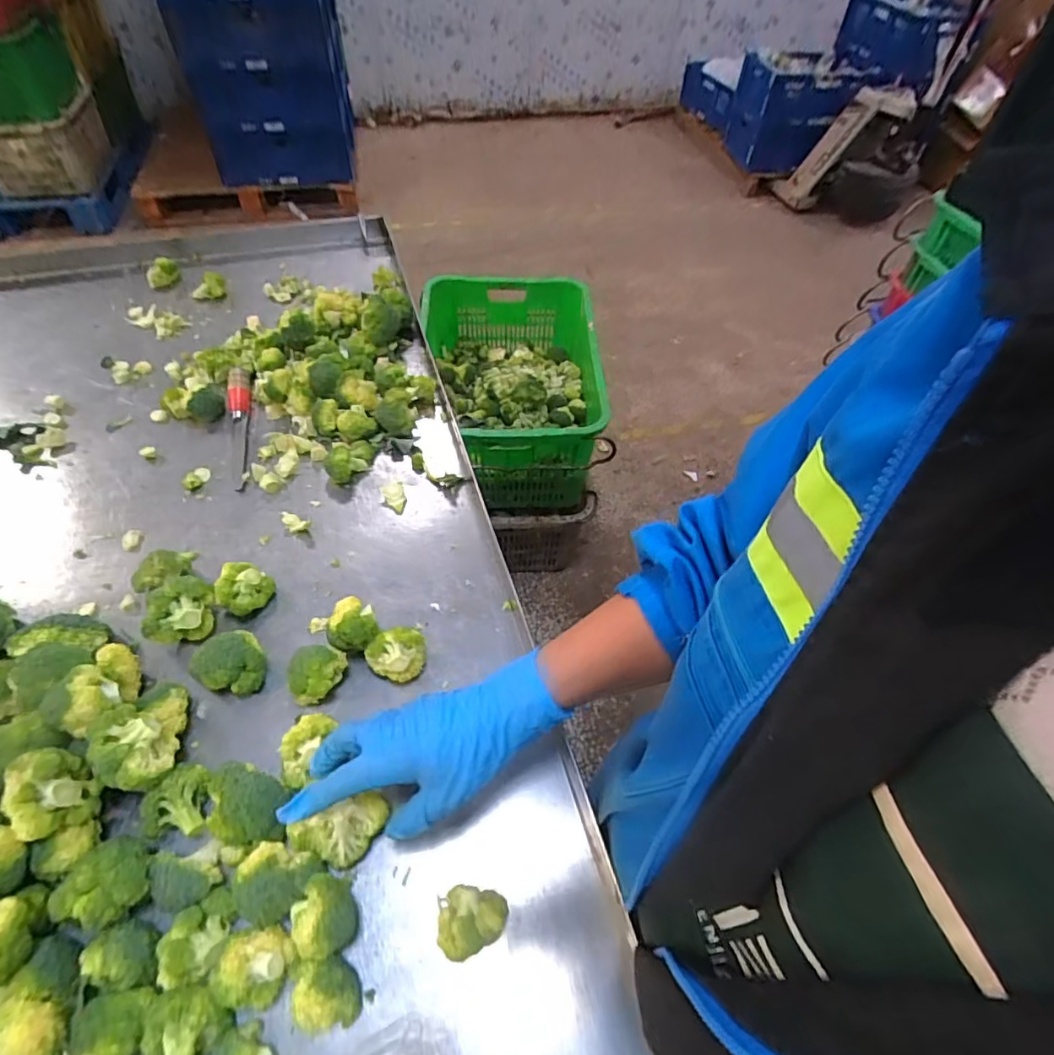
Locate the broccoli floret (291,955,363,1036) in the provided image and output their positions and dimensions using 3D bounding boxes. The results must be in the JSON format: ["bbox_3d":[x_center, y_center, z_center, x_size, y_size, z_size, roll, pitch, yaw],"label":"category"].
[{"bbox_3d":[-0.130,0.307,0.370,0.038,0.036,0.038,2,52,-2],"label":"broccoli floret"}]

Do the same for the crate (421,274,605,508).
[{"bbox_3d":[-0.030,-0.338,1.374,0.411,0.274,0.566,-3,54,-5],"label":"crate"}]

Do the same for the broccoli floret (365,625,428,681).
[{"bbox_3d":[-0.117,0.116,0.506,0.048,0.049,0.038,18,53,10],"label":"broccoli floret"}]

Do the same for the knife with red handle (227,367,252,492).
[{"bbox_3d":[-0.359,-0.127,0.694,0.028,0.024,0.202,-10,53,-12],"label":"knife with red handle"}]

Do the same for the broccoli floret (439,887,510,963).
[{"bbox_3d":[-0.038,0.278,0.396,0.048,0.044,0.041,-4,52,-7],"label":"broccoli floret"}]

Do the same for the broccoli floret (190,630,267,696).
[{"bbox_3d":[-0.262,0.123,0.496,0.055,0.044,0.051,-34,61,-26],"label":"broccoli floret"}]

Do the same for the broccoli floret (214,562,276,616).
[{"bbox_3d":[-0.275,0.061,0.542,0.045,0.043,0.047,2,52,-2],"label":"broccoli floret"}]

